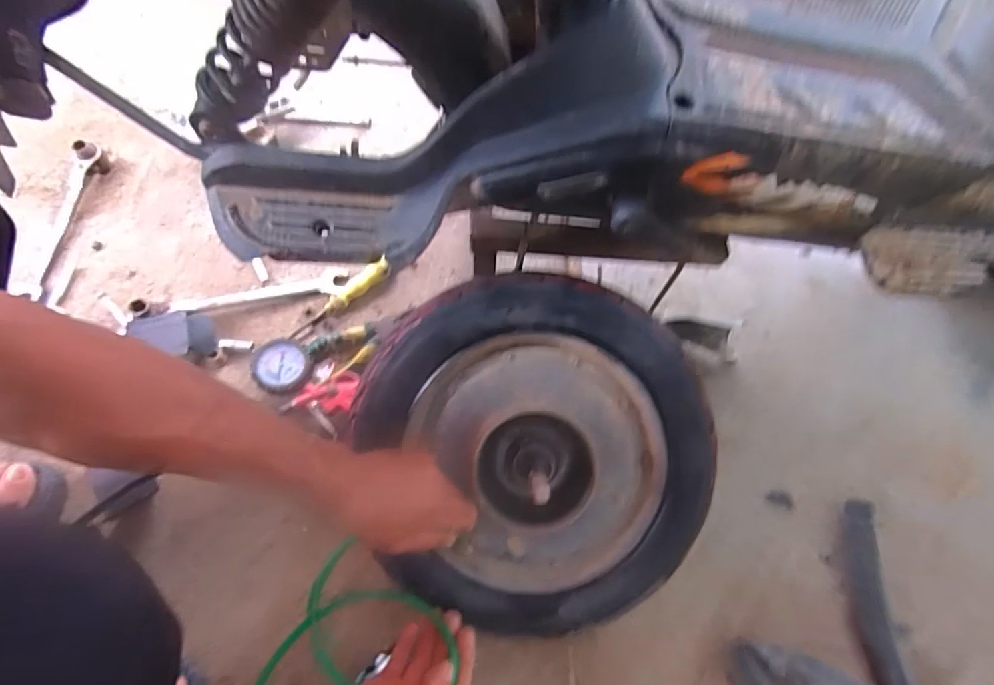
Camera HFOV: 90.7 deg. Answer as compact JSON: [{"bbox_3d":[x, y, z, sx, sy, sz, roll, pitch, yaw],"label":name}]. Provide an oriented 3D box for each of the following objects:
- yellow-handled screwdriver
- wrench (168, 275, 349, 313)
[{"bbox_3d":[-0.221,-0.063,0.695,0.163,0.038,0.022,-36,72,-16],"label":"yellow-handled screwdriver"},{"bbox_3d":[-0.332,-0.068,0.694,0.225,0.007,0.030,-9,65,-15],"label":"wrench"}]

